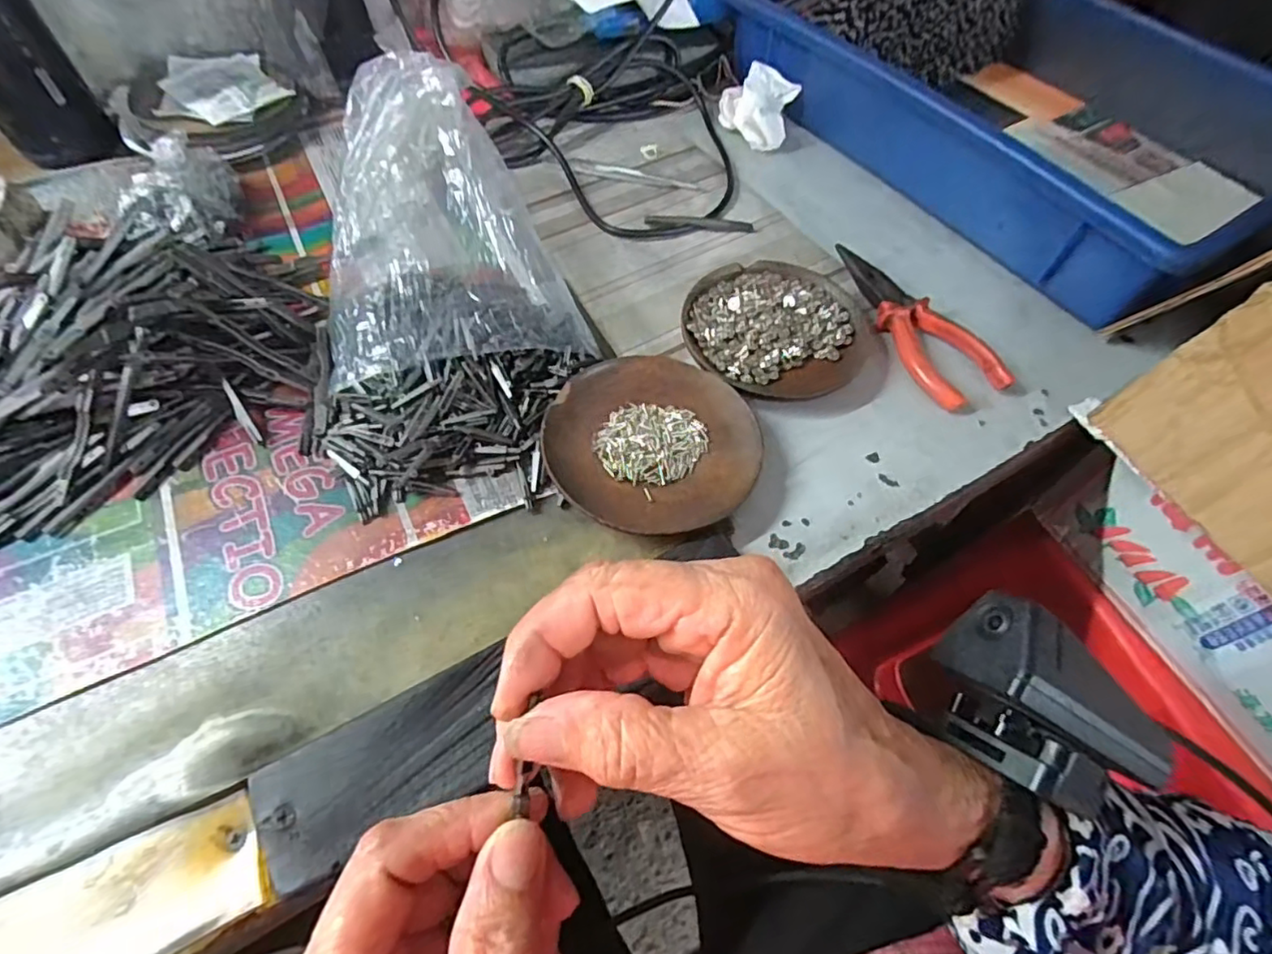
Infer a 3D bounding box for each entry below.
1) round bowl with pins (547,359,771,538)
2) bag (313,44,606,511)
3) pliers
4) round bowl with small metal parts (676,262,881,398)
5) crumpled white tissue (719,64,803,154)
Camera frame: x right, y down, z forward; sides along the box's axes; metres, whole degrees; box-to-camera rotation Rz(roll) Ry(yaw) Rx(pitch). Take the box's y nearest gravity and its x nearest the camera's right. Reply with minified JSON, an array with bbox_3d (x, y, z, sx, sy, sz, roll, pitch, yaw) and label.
[{"bbox_3d":[0.009,-0.018,0.338,0.111,0.018,0.111,1,57,-2],"label":"round bowl with pins"},{"bbox_3d":[-0.111,-0.124,0.360,0.158,0.084,0.274,-7,58,-7],"label":"bag"},{"bbox_3d":[0.174,-0.102,0.403,0.049,0.015,0.142,-25,62,-17],"label":"pliers"},{"bbox_3d":[0.089,-0.096,0.393,0.117,0.020,0.108,1,57,-2],"label":"round bowl with small metal parts"},{"bbox_3d":[0.100,-0.304,0.509,0.060,0.045,0.072,12,58,5],"label":"crumpled white tissue"}]

